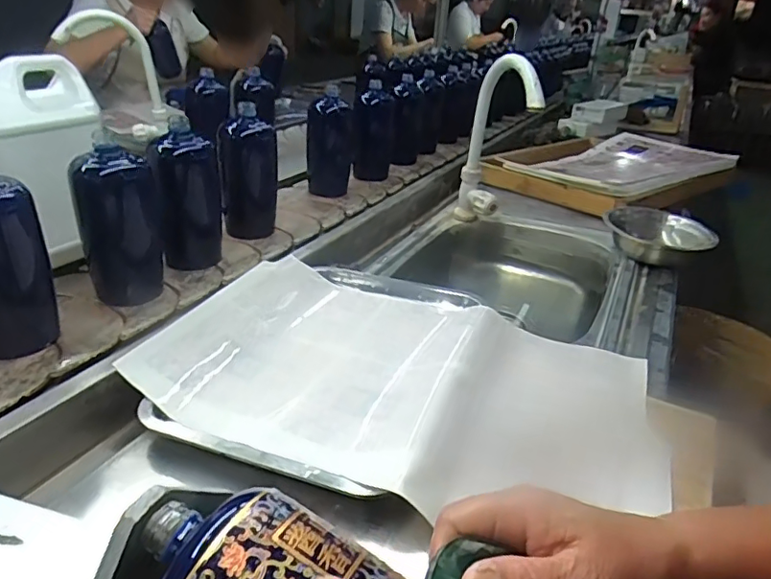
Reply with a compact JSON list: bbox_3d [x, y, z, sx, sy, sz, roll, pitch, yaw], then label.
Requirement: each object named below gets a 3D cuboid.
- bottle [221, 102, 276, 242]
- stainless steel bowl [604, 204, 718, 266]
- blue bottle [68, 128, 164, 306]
[{"bbox_3d":[-0.204,-0.174,0.824,0.072,0.173,0.063,6,30,3],"label":"bottle"},{"bbox_3d":[0.426,-0.081,0.867,0.149,0.046,0.156,4,28,-2],"label":"stainless steel bowl"},{"bbox_3d":[-0.304,-0.078,0.626,0.063,0.175,0.070,9,28,7],"label":"blue bottle"}]

